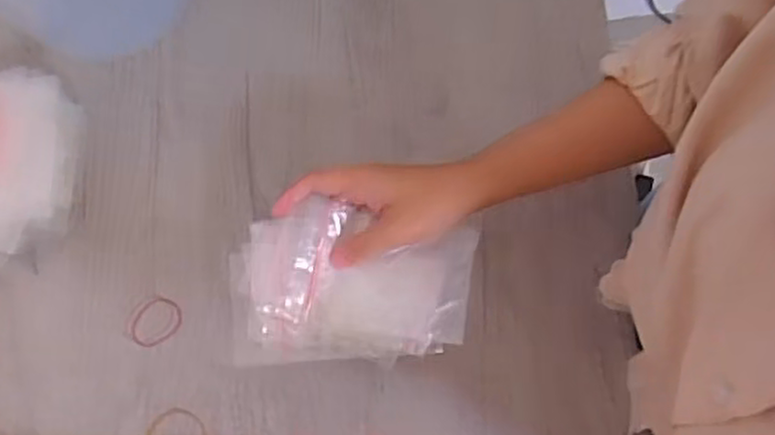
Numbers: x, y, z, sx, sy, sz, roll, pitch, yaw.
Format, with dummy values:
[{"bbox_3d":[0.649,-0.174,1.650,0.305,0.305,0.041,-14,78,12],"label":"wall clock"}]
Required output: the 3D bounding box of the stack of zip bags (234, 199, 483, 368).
[{"bbox_3d":[-0.025,0.046,0.487,0.166,0.025,0.102,0,77,2],"label":"stack of zip bags"}]

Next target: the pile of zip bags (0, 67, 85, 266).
[{"bbox_3d":[-0.291,-0.044,0.551,0.109,0.072,0.147,-4,77,2],"label":"pile of zip bags"}]

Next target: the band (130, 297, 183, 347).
[{"bbox_3d":[-0.180,0.081,0.554,0.035,0.007,0.044,42,81,10],"label":"band"}]

